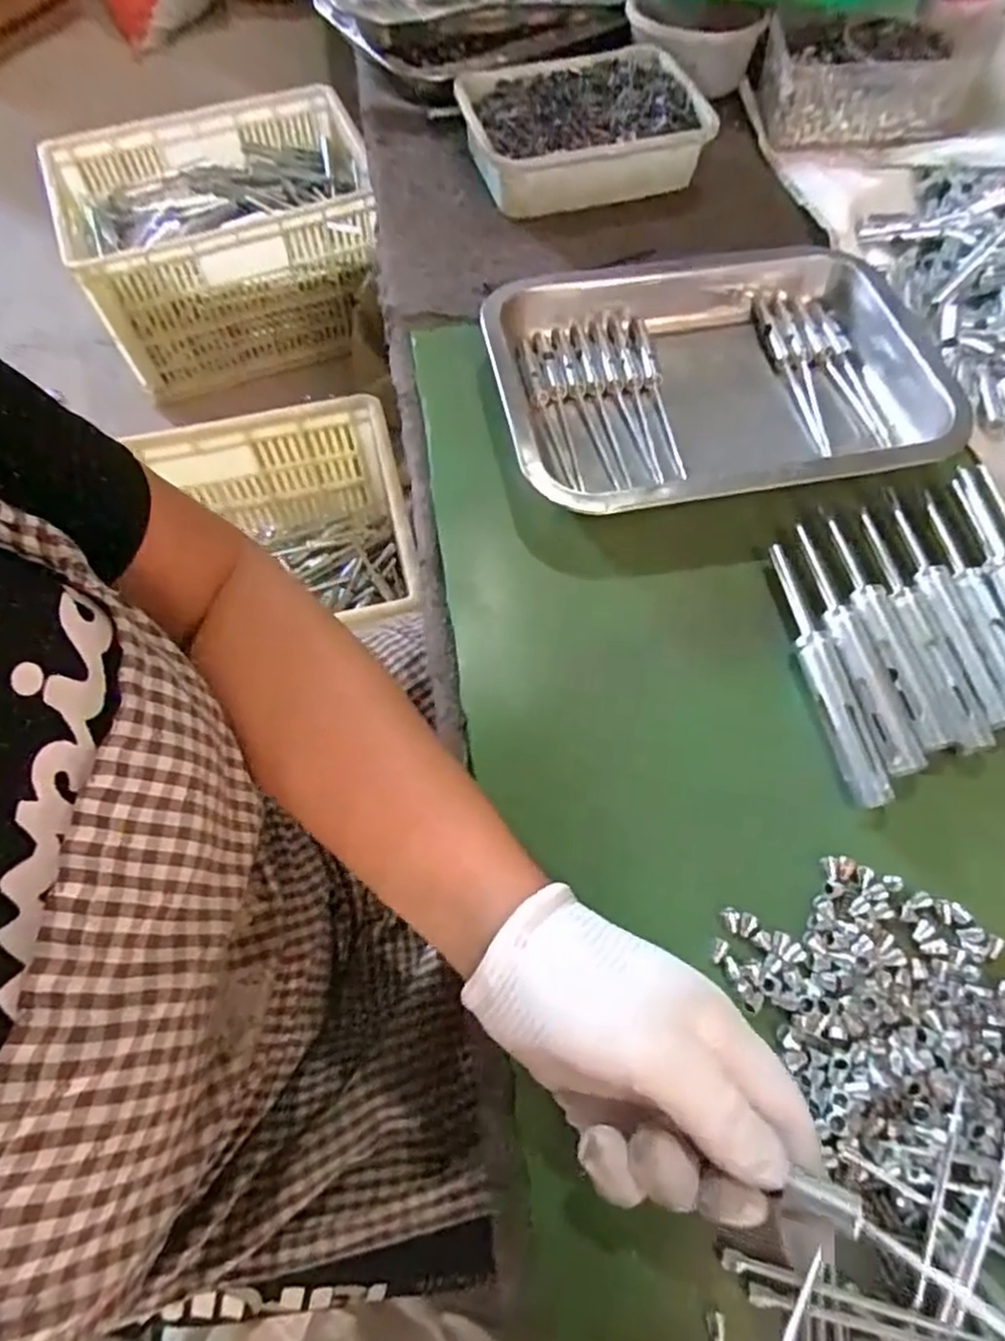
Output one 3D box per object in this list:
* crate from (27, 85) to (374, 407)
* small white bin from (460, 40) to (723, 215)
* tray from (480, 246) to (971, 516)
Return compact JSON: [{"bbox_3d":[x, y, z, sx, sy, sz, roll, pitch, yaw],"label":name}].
[{"bbox_3d":[-0.441,-0.703,1.194,0.468,0.282,0.317,-17,67,-7],"label":"crate"},{"bbox_3d":[0.059,-0.419,0.544,0.182,0.041,0.137,-21,67,-9],"label":"small white bin"},{"bbox_3d":[0.133,-0.177,0.434,0.271,0.048,0.194,-9,66,-4],"label":"tray"}]

